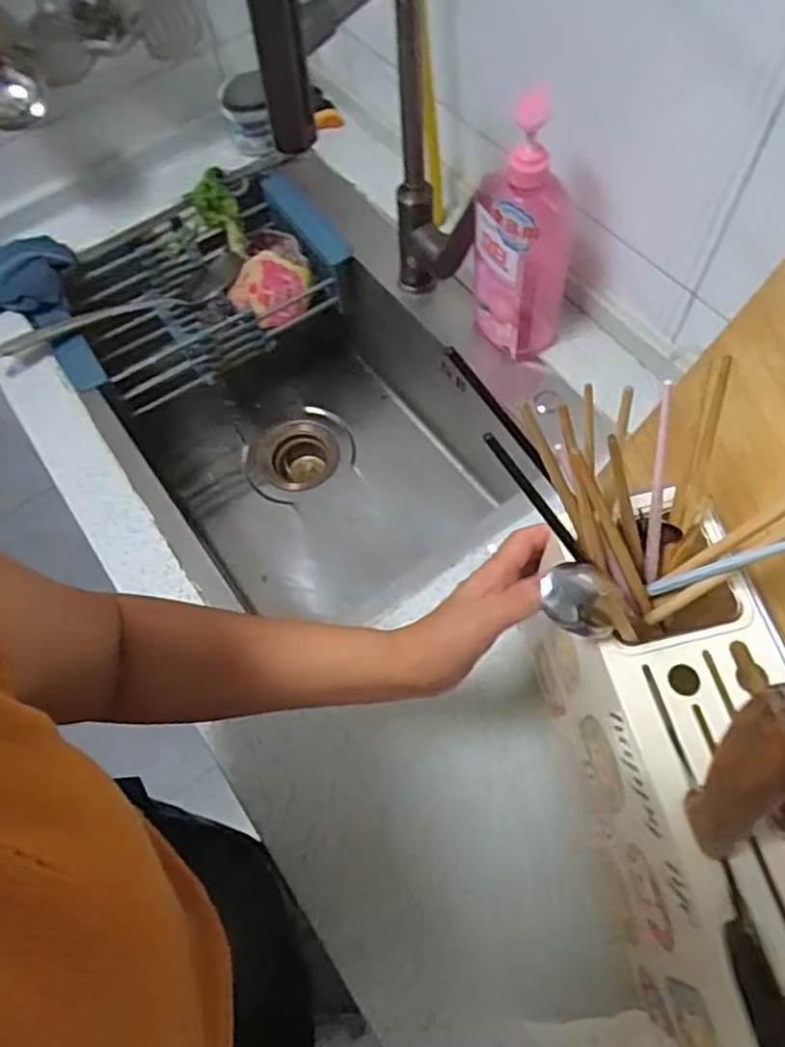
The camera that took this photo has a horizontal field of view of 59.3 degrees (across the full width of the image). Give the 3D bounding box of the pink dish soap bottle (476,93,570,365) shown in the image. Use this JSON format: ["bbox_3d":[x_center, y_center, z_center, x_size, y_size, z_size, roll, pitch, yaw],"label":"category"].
[{"bbox_3d":[0.125,-0.271,0.672,0.095,0.271,0.063,14,65,11],"label":"pink dish soap bottle"}]

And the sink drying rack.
[{"bbox_3d":[-0.253,-0.309,0.907,0.377,0.093,0.213,-29,65,-11],"label":"sink drying rack"}]

